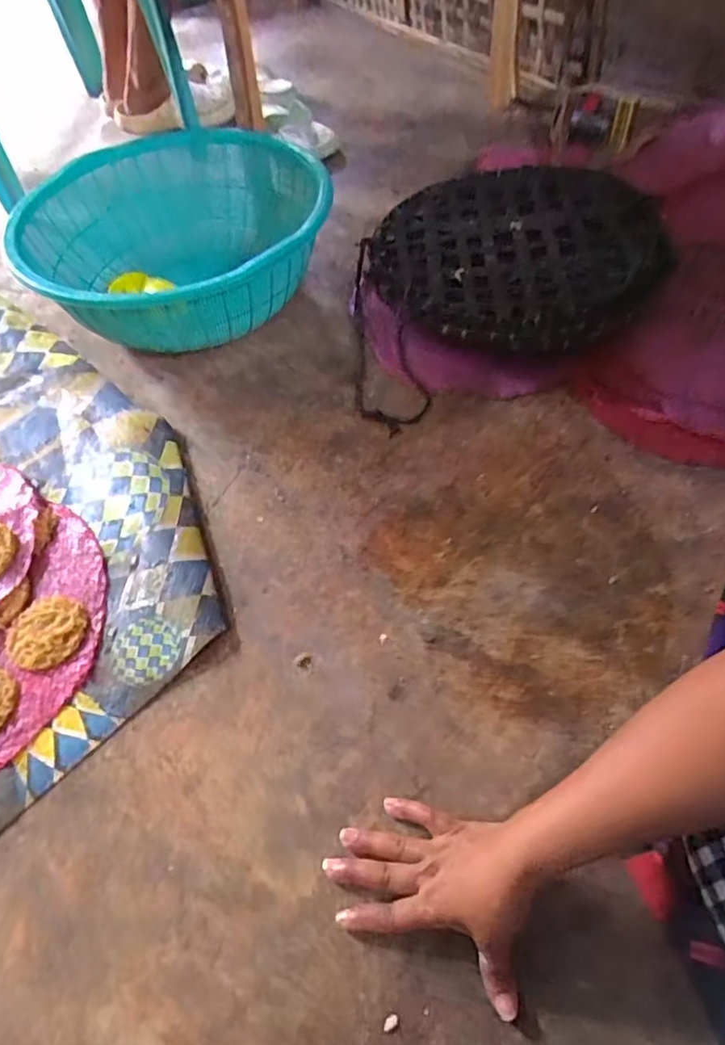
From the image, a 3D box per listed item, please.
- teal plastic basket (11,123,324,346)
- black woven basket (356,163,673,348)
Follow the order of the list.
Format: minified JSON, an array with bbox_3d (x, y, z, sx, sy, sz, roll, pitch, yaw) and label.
[{"bbox_3d":[-0.254,-0.383,0.878,0.400,0.158,0.410,-3,54,1],"label":"teal plastic basket"},{"bbox_3d":[0.248,-0.401,0.901,0.376,0.073,0.492,30,61,24],"label":"black woven basket"}]

